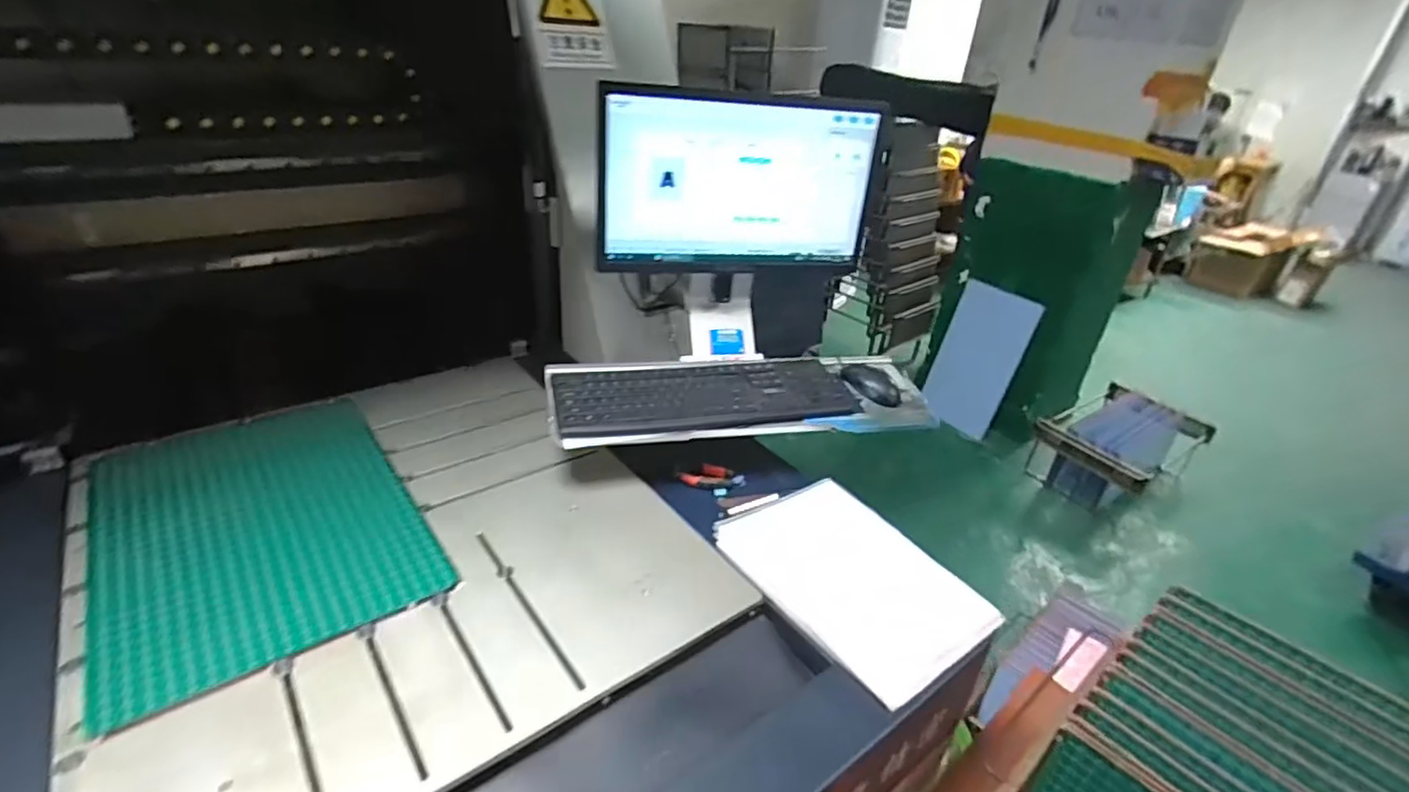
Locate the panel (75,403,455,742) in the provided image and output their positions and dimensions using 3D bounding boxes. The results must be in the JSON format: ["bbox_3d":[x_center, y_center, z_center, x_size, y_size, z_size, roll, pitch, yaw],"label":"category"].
[{"bbox_3d":[-0.572,0.156,0.840,0.335,0.006,0.481,-18,37,-34],"label":"panel"}]

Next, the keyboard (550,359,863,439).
[{"bbox_3d":[0.011,-0.001,0.993,0.461,0.033,0.144,-5,32,-17],"label":"keyboard"}]

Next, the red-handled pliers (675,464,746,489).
[{"bbox_3d":[0.011,0.125,0.998,0.105,0.020,0.046,2,30,-6],"label":"red-handled pliers"}]

